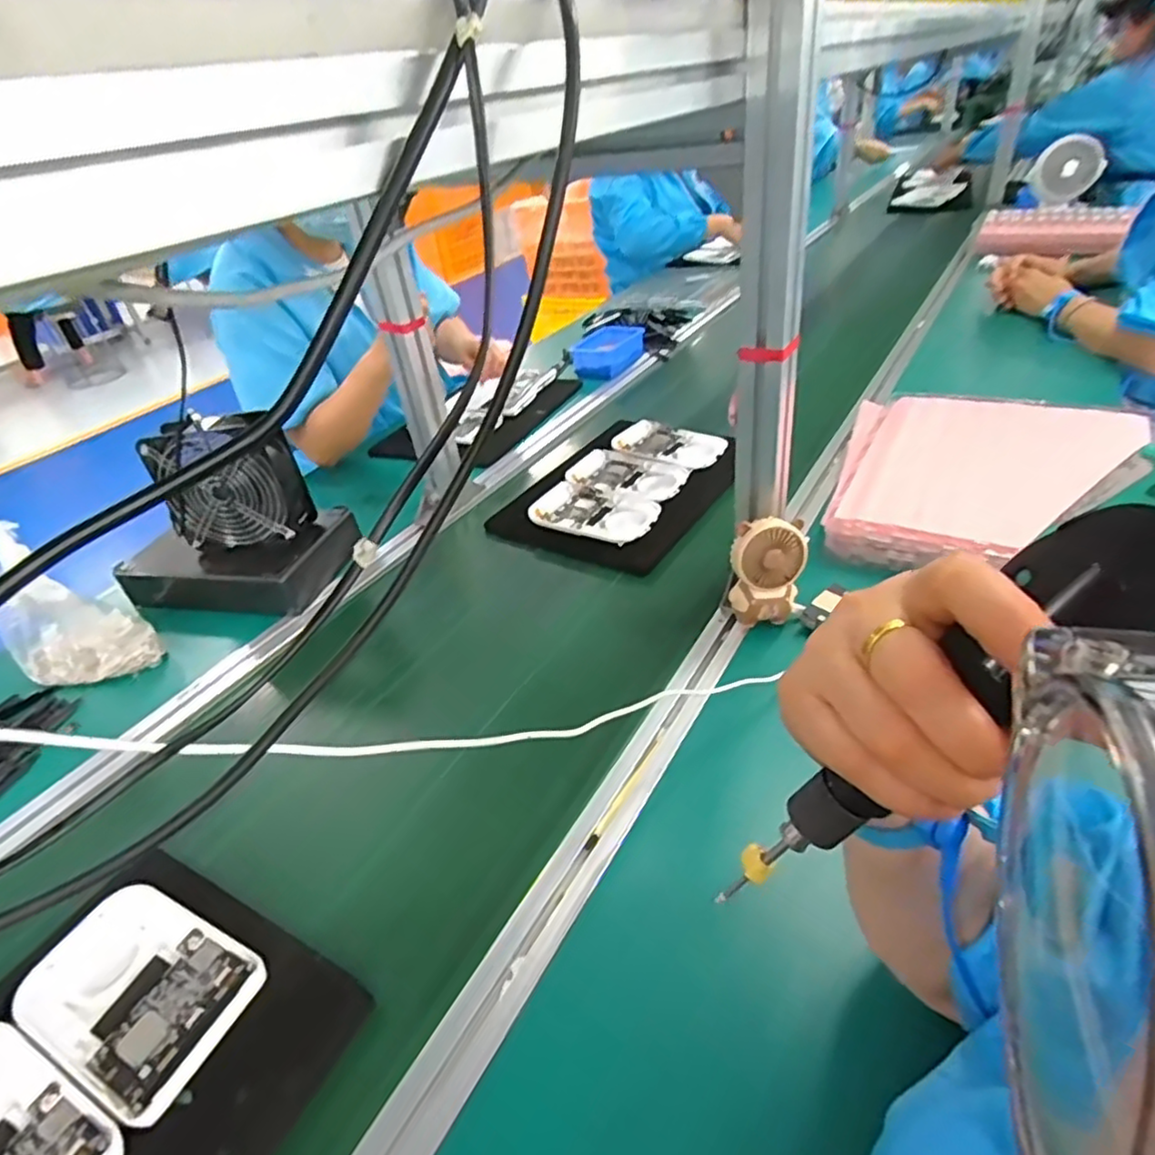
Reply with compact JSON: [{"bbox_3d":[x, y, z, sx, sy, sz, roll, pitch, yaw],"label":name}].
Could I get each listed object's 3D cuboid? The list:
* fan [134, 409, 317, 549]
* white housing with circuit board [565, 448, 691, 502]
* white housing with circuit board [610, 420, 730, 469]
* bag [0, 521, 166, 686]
[{"bbox_3d":[-0.406,-0.111,0.775,0.141,0.138,0.053,-5,36,3],"label":"fan"},{"bbox_3d":[0.070,-0.143,0.910,0.162,0.011,0.088,14,41,27],"label":"white housing with circuit board"},{"bbox_3d":[0.135,-0.195,0.961,0.091,0.014,0.161,-34,43,-31],"label":"white housing with circuit board"},{"bbox_3d":[-0.546,0.035,0.706,0.139,0.158,0.086,0,37,10],"label":"bag"}]

